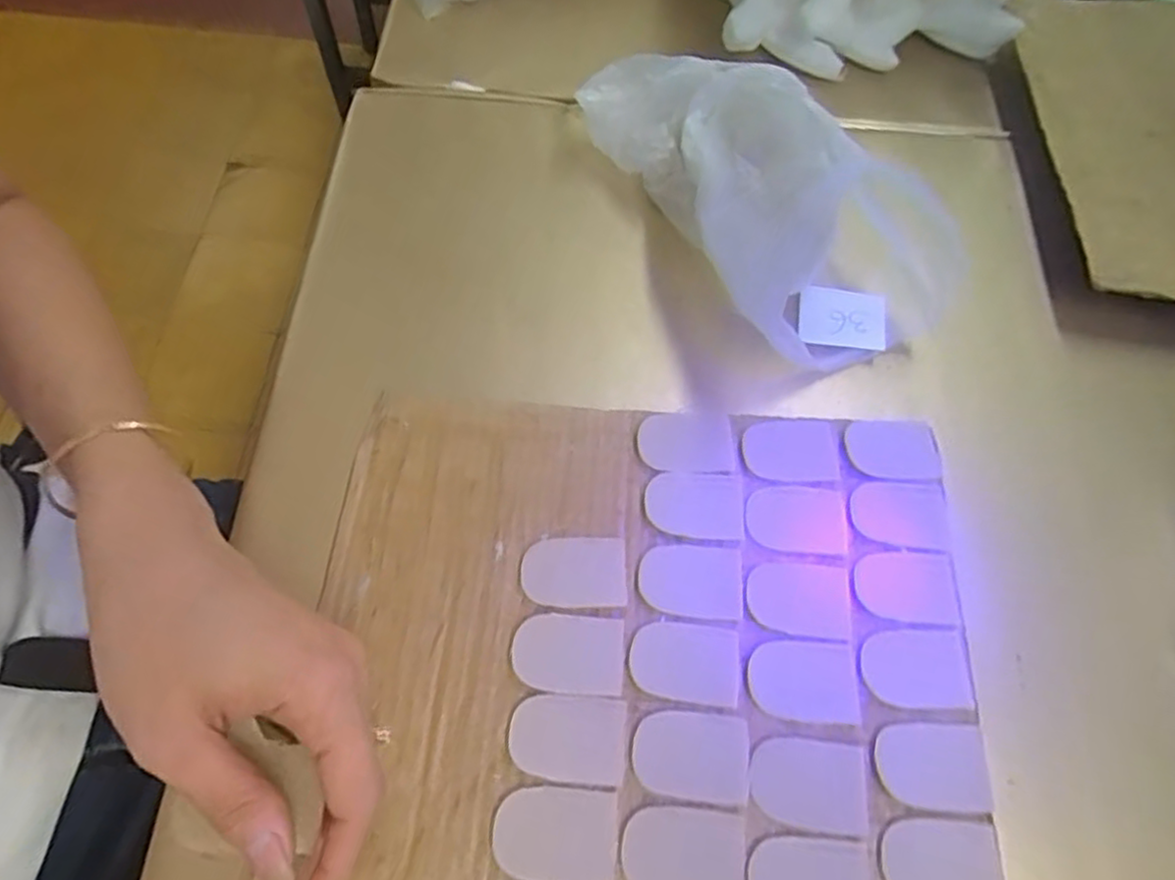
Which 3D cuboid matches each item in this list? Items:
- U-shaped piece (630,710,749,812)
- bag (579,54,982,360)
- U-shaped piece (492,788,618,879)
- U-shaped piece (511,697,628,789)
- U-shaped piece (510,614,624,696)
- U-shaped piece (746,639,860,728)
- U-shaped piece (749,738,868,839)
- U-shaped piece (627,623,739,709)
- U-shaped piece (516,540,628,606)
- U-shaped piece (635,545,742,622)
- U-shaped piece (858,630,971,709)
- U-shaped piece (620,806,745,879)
[{"bbox_3d":[0.043,0.129,0.274,0.046,0.004,0.033,9,64,1],"label":"U-shaped piece"},{"bbox_3d":[0.098,-0.152,0.369,0.100,0.084,0.223,-31,70,-17],"label":"bag"},{"bbox_3d":[-0.012,0.153,0.259,0.046,0.004,0.032,5,64,-1],"label":"U-shaped piece"},{"bbox_3d":[-0.008,0.122,0.274,0.046,0.004,0.032,6,64,-1],"label":"U-shaped piece"},{"bbox_3d":[-0.008,0.092,0.289,0.047,0.004,0.031,5,64,-1],"label":"U-shaped piece"},{"bbox_3d":[0.093,0.103,0.288,0.046,0.004,0.032,7,64,-1],"label":"U-shaped piece"},{"bbox_3d":[0.090,0.140,0.272,0.047,0.004,0.032,8,64,0],"label":"U-shaped piece"},{"bbox_3d":[0.042,0.096,0.291,0.046,0.004,0.031,9,64,1],"label":"U-shaped piece"},{"bbox_3d":[-0.006,0.061,0.305,0.047,0.005,0.030,1,64,-3],"label":"U-shaped piece"},{"bbox_3d":[0.047,0.064,0.306,0.046,0.004,0.032,6,64,-1],"label":"U-shaped piece"},{"bbox_3d":[0.143,0.100,0.293,0.045,0.004,0.032,4,64,-2],"label":"U-shaped piece"},{"bbox_3d":[0.037,0.161,0.259,0.047,0.004,0.032,8,64,0],"label":"U-shaped piece"}]

